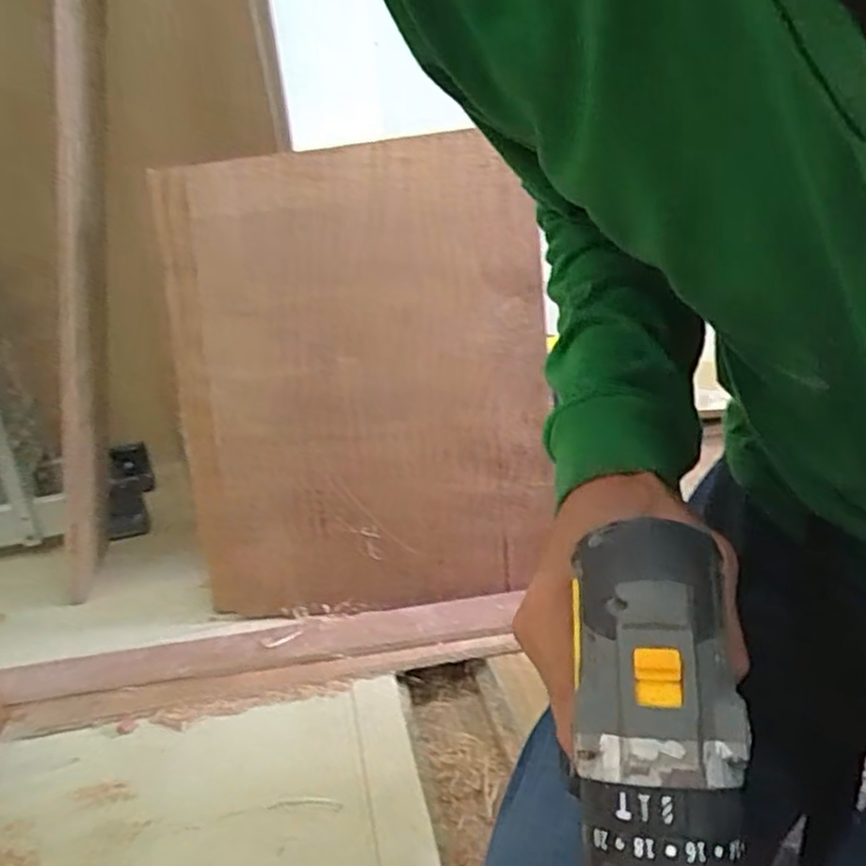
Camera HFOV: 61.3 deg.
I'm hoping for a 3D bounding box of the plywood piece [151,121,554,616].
[{"bbox_3d":[-0.098,-0.059,0.872,0.435,0.532,0.025,-4,8,7],"label":"plywood piece"}]

